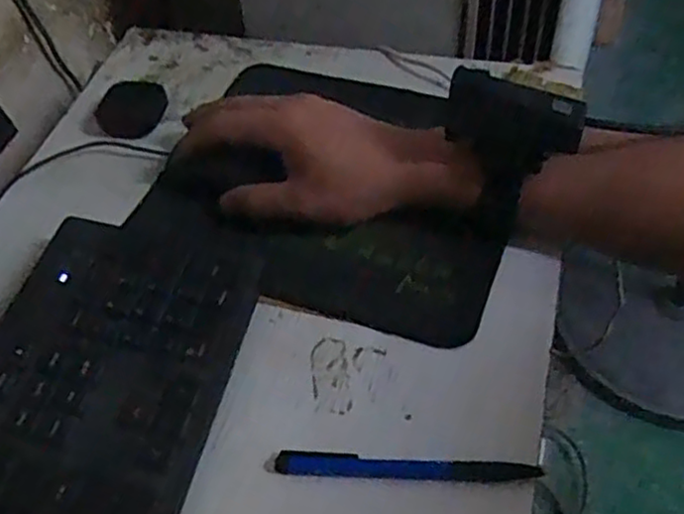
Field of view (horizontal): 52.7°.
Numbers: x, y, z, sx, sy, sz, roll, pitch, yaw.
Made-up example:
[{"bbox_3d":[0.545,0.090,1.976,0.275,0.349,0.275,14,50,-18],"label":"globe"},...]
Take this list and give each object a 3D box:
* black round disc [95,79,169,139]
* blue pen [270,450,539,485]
[{"bbox_3d":[-0.165,-0.116,0.541,0.045,0.021,0.049,11,53,12],"label":"black round disc"},{"bbox_3d":[0.029,0.108,0.353,0.136,0.011,0.012,3,52,5],"label":"blue pen"}]

